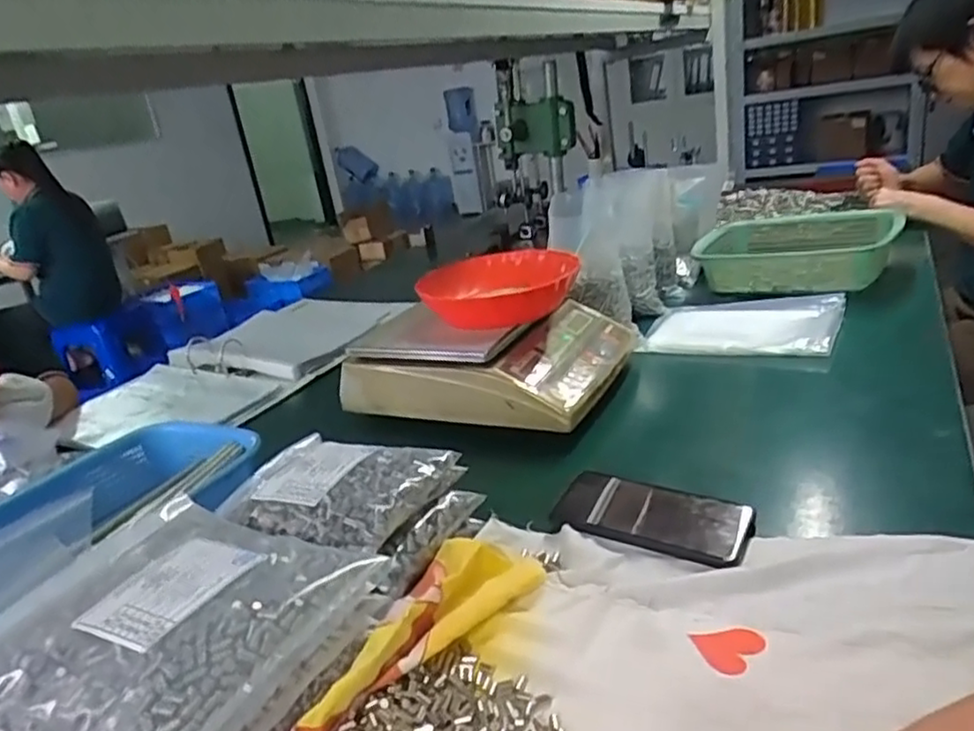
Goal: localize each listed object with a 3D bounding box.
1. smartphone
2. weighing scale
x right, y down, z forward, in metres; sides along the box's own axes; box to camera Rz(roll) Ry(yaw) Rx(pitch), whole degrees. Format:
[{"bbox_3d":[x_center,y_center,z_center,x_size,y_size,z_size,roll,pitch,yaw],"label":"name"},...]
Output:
[{"bbox_3d":[0.143,0.130,0.589,0.166,0.015,0.076,6,27,34],"label":"smartphone"},{"bbox_3d":[0.008,-0.020,0.921,0.330,0.093,0.276,2,25,27],"label":"weighing scale"}]

